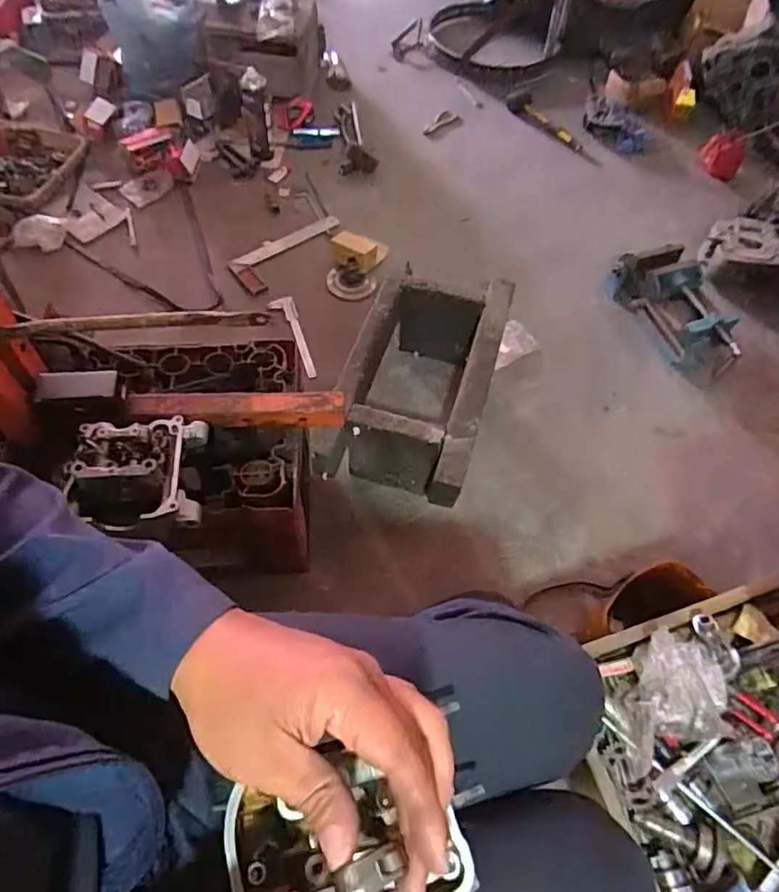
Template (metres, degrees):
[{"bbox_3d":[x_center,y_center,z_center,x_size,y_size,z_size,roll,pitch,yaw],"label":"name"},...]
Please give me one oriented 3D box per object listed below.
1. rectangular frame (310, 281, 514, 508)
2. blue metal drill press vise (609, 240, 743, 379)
[{"bbox_3d":[0.052,-0.091,1.089,0.249,0.222,0.468,15,59,6],"label":"rectangular frame"},{"bbox_3d":[0.637,-0.309,1.270,0.158,0.088,0.322,-21,62,-15],"label":"blue metal drill press vise"}]

